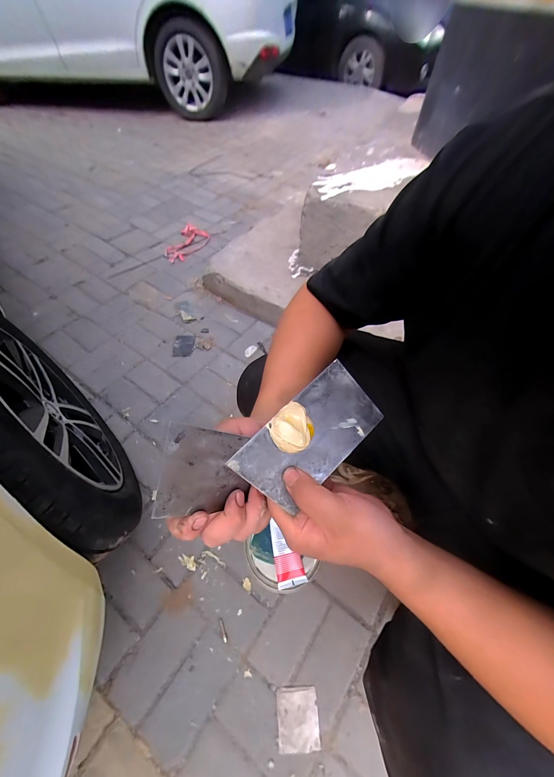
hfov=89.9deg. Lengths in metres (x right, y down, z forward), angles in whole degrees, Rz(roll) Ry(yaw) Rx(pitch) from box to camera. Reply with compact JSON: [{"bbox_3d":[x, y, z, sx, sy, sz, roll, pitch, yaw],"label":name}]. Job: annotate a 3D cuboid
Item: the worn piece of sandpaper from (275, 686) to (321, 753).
[{"bbox_3d":[0.040,0.629,0.529,0.077,0.008,0.085,-2,57,-3],"label":"worn piece of sandpaper"}]

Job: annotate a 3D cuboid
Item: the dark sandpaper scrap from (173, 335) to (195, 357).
[{"bbox_3d":[-0.347,-0.165,1.034,0.071,0.011,0.104,1,56,-1],"label":"dark sandpaper scrap"}]

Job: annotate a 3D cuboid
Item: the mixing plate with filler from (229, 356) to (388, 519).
[{"bbox_3d":[0.034,0.042,0.246,0.136,0.020,0.072,-41,94,-16],"label":"mixing plate with filler"}]

